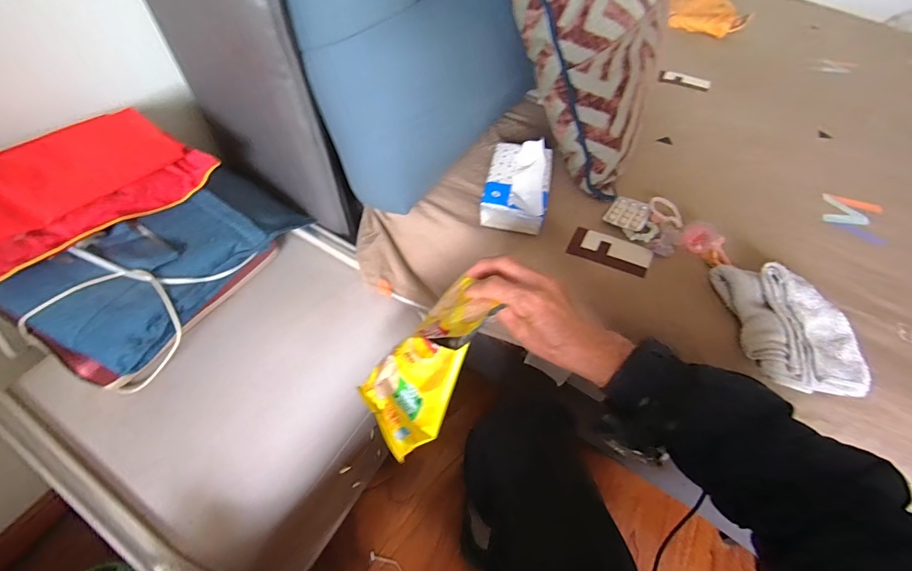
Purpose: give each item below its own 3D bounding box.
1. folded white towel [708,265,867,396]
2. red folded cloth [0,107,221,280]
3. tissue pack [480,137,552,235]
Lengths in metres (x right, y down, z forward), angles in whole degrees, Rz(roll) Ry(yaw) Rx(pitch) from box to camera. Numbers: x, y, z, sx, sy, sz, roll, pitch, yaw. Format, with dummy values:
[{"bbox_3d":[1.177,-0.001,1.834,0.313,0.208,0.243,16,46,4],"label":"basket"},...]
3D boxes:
[{"bbox_3d":[0.432,0.051,0.516,0.130,0.042,0.171,2,55,-4],"label":"folded white towel"},{"bbox_3d":[-0.440,-0.112,0.453,0.129,0.025,0.265,47,53,-9],"label":"red folded cloth"},{"bbox_3d":[0.092,-0.152,0.609,0.096,0.063,0.137,12,55,4],"label":"tissue pack"}]

